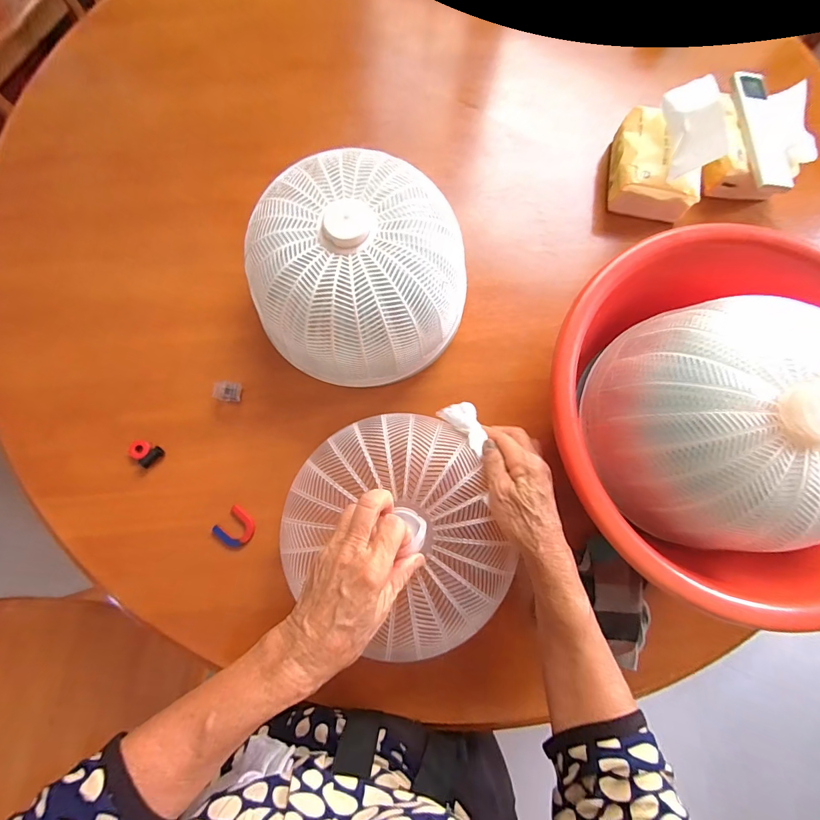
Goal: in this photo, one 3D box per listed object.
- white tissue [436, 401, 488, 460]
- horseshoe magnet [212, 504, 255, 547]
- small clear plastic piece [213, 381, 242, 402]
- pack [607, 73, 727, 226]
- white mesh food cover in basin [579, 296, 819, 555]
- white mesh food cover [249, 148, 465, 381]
[{"bbox_3d":[0.057,0.014,0.395,0.031,0.018,0.056,-40,81,-8],"label":"white tissue"},{"bbox_3d":[-0.192,0.131,0.446,0.039,0.007,0.038,39,80,7],"label":"horseshoe magnet"},{"bbox_3d":[-0.212,-0.022,0.472,0.025,0.025,0.020,4,78,0],"label":"small clear plastic piece"},{"bbox_3d":[0.317,-0.325,0.501,0.097,0.093,0.134,7,78,1],"label":"pack"},{"bbox_3d":[0.292,0.015,0.366,0.214,0.120,0.222,0,78,-1],"label":"white mesh food cover in basin"},{"bbox_3d":[-0.051,-0.139,0.439,0.228,0.141,0.204,-7,78,-2],"label":"white mesh food cover"}]

